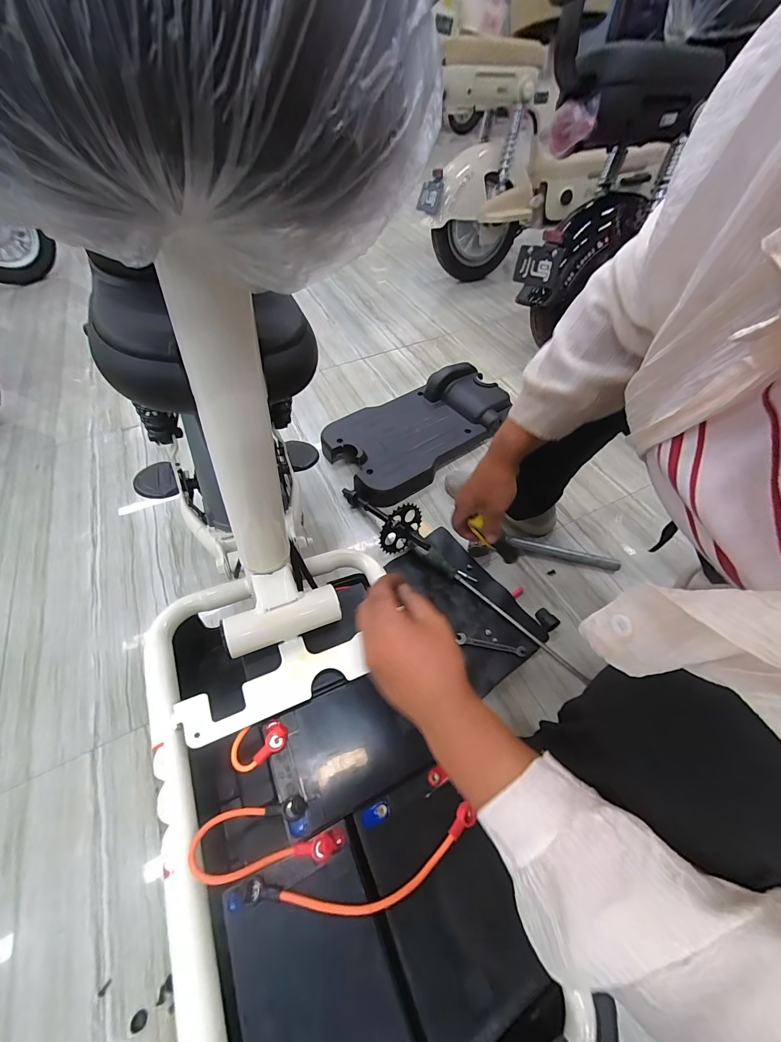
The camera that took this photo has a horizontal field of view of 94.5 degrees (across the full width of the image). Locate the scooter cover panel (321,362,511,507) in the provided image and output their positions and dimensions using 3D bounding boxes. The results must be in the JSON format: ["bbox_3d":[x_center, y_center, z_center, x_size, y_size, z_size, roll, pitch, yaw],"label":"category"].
[{"bbox_3d":[0.079,-0.243,0.915,0.481,0.108,0.279,-30,60,-19],"label":"scooter cover panel"}]

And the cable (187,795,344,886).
[{"bbox_3d":[-0.095,0.245,0.282,0.108,0.029,0.041,-7,55,-4],"label":"cable"}]

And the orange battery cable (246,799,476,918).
[{"bbox_3d":[-0.015,0.270,0.275,0.179,0.027,0.040,-13,56,-8],"label":"orange battery cable"}]

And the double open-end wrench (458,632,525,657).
[{"bbox_3d":[0.175,0.214,0.627,0.112,0.005,0.018,12,56,9],"label":"double open-end wrench"}]

